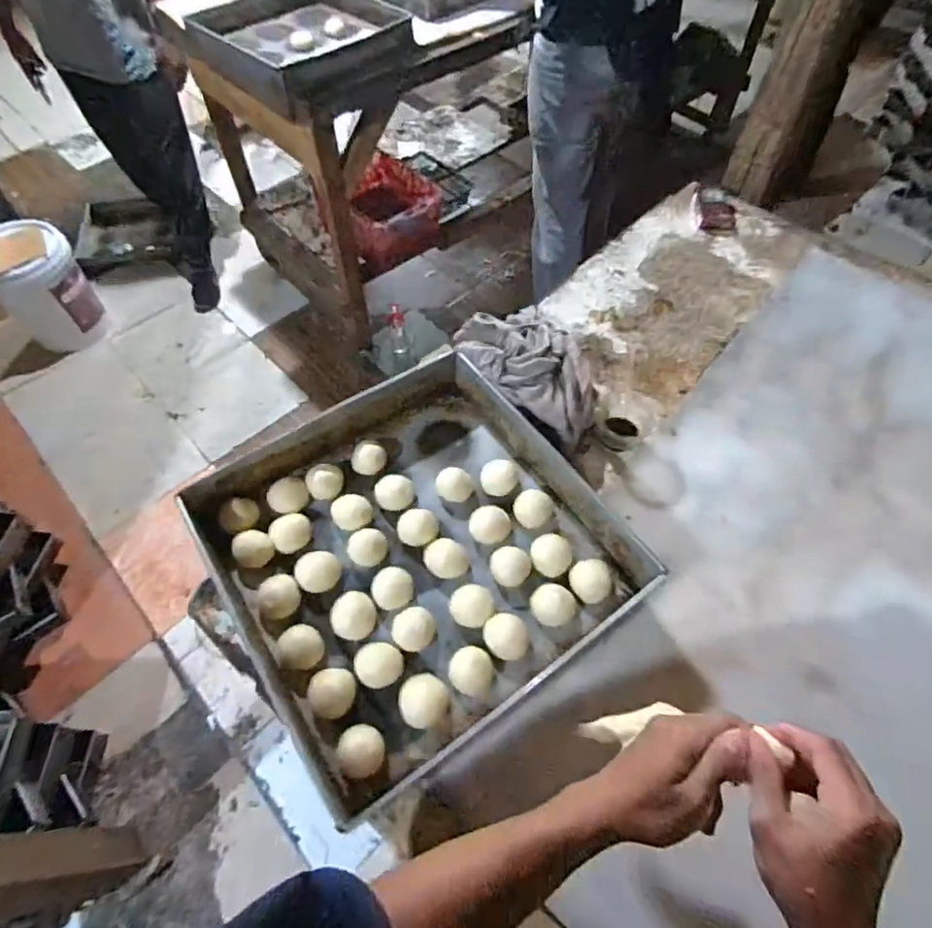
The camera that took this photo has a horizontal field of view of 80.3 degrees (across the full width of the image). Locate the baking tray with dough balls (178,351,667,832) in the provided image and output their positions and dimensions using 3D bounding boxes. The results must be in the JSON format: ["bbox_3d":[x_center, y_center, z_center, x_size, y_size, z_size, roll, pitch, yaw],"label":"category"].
[{"bbox_3d":[-0.062,0.106,0.666,0.432,0.079,0.419,-33,63,-18],"label":"baking tray with dough balls"}]

